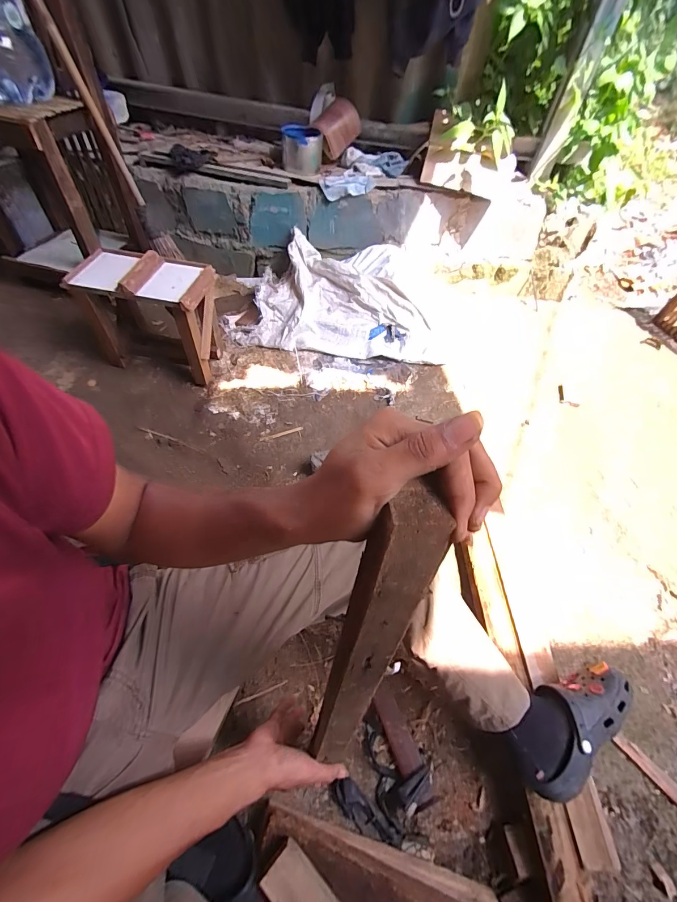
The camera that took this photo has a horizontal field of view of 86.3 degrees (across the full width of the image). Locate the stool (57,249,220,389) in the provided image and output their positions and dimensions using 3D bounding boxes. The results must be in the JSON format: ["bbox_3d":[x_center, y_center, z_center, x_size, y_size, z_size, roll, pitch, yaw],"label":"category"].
[{"bbox_3d":[-0.573,-0.412,1.136,0.388,0.324,0.197,10,56,3],"label":"stool"}]

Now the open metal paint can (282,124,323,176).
[{"bbox_3d":[-0.137,-1.140,1.377,0.151,0.119,0.135,-4,56,-7],"label":"open metal paint can"}]

